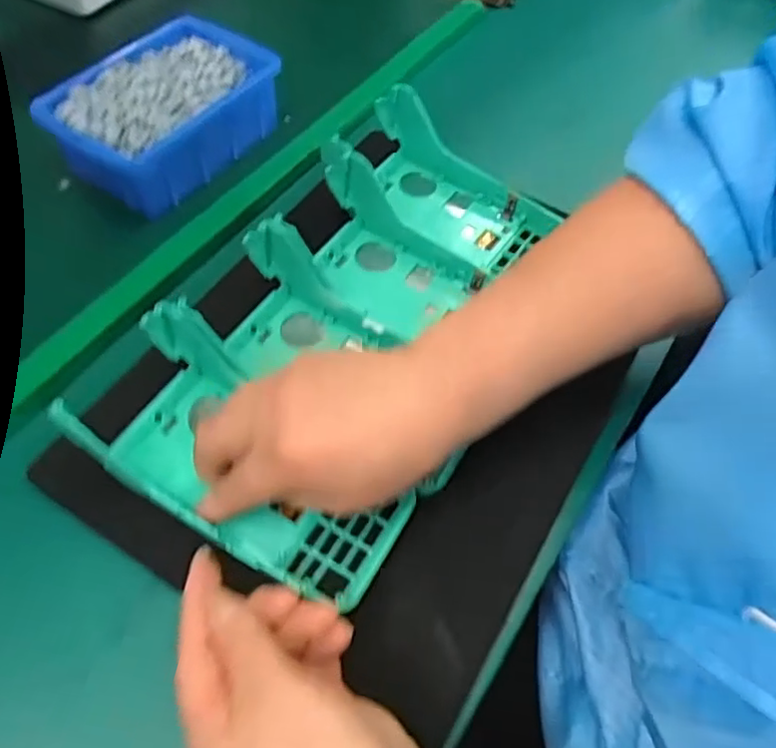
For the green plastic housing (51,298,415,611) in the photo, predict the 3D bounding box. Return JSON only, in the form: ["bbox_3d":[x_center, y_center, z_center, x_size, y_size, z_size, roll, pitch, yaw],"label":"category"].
[{"bbox_3d":[-0.075,0.038,0.319,0.176,0.054,0.089,27,60,14],"label":"green plastic housing"}]

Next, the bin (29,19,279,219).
[{"bbox_3d":[-0.156,-0.186,0.443,0.101,0.053,0.152,39,64,20],"label":"bin"}]

